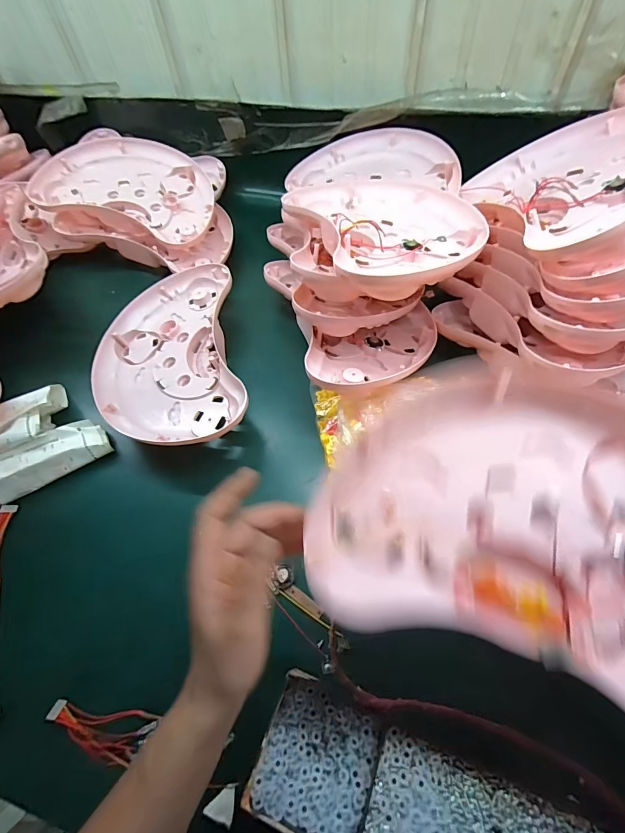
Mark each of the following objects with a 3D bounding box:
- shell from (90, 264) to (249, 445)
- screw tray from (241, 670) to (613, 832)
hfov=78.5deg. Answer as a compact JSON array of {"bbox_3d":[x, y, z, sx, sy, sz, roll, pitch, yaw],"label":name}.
[{"bbox_3d":[-0.221,-0.095,0.586,0.224,0.055,0.335,-12,58,-3],"label":"shell"},{"bbox_3d":[0.137,0.347,0.309,0.379,0.029,0.099,18,61,14],"label":"screw tray"}]

